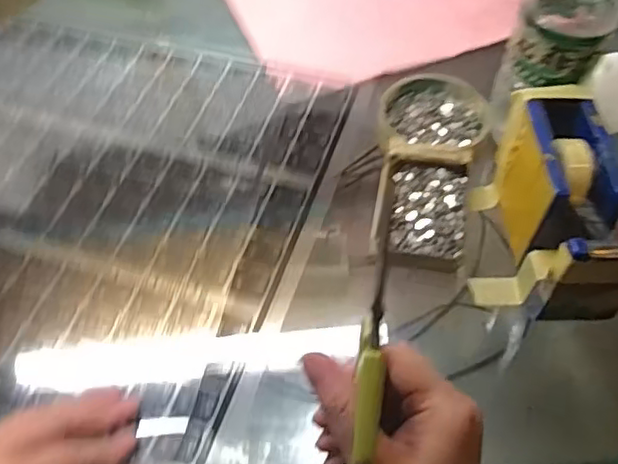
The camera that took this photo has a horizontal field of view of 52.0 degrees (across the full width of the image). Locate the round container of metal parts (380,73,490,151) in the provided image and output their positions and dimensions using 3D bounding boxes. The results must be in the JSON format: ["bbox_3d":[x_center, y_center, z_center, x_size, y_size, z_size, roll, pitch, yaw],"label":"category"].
[{"bbox_3d":[0.098,-0.092,0.496,0.080,0.018,0.085,-1,53,1],"label":"round container of metal parts"}]

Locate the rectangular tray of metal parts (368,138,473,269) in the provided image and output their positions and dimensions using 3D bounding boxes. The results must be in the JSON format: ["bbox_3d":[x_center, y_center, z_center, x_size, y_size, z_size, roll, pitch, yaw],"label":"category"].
[{"bbox_3d":[0.078,-0.019,0.437,0.062,0.020,0.097,9,54,9],"label":"rectangular tray of metal parts"}]

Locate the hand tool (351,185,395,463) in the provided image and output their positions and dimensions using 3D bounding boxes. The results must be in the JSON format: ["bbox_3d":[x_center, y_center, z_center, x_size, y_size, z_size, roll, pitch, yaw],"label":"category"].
[{"bbox_3d":[0.030,0.052,0.287,0.012,0.011,0.141,6,85,7],"label":"hand tool"}]

